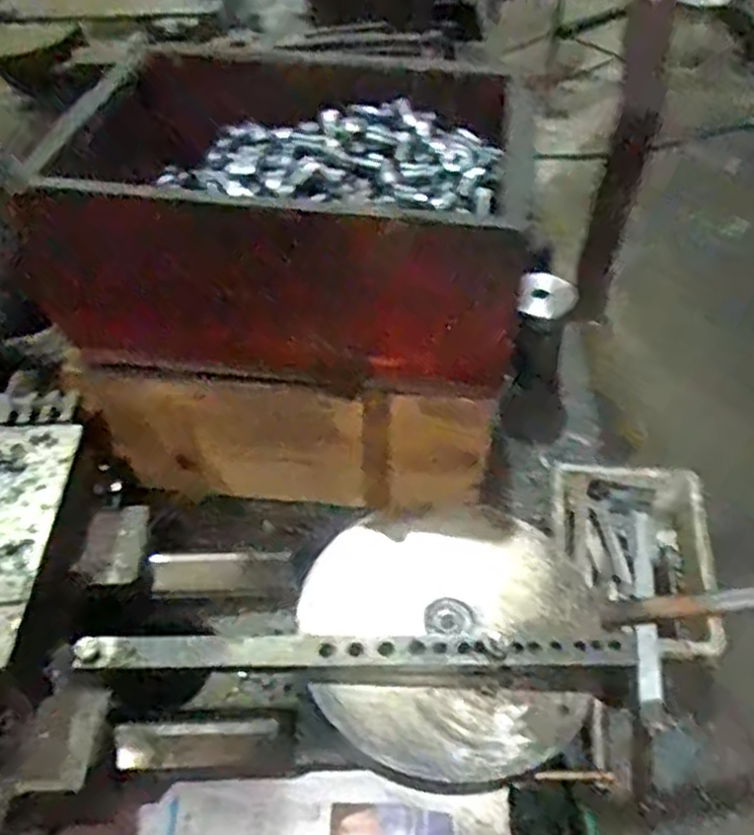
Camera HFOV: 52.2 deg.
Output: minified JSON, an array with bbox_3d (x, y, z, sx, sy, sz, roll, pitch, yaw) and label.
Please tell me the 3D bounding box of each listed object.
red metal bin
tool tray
[{"bbox_3d":[-0.047,-0.152,0.635,0.330,0.143,0.220,12,48,13],"label":"red metal bin"},{"bbox_3d":[0.215,0.117,0.649,0.119,0.046,0.178,4,46,6],"label":"tool tray"}]

